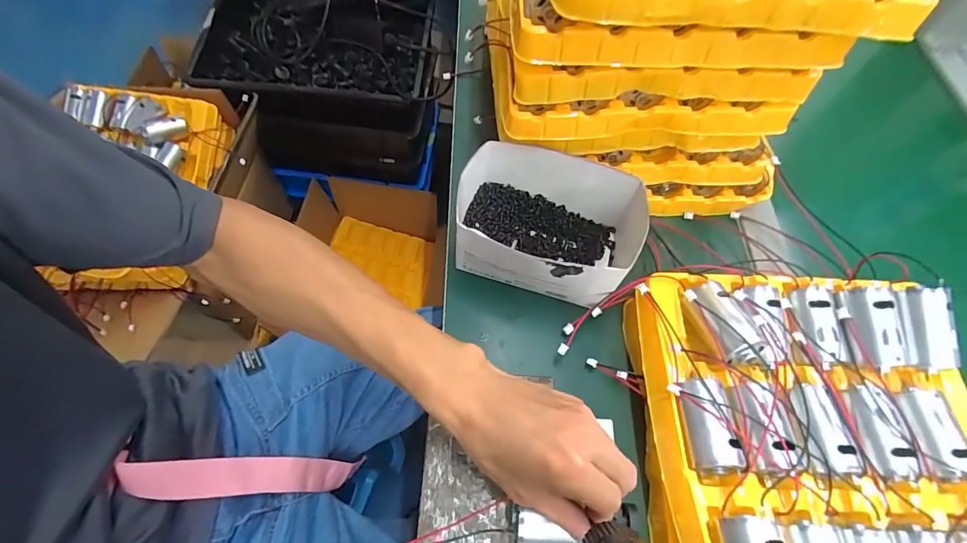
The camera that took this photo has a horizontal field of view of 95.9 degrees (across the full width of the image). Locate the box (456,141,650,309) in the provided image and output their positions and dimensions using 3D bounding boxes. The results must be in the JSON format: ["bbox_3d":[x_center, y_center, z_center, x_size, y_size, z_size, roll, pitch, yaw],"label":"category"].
[{"bbox_3d":[0.057,-0.038,0.386,0.159,0.074,0.111,16,63,5],"label":"box"}]

